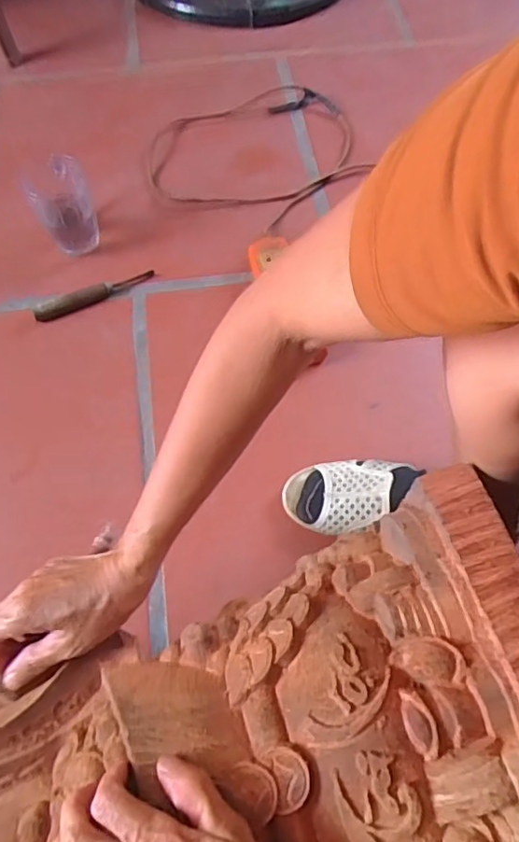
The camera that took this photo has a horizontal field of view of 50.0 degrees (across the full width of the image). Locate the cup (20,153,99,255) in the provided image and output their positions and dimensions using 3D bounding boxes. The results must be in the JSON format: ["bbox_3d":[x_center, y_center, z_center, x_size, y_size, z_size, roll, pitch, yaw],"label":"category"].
[{"bbox_3d":[-0.266,-0.294,0.750,0.078,0.102,0.072,0,61,0],"label":"cup"}]

